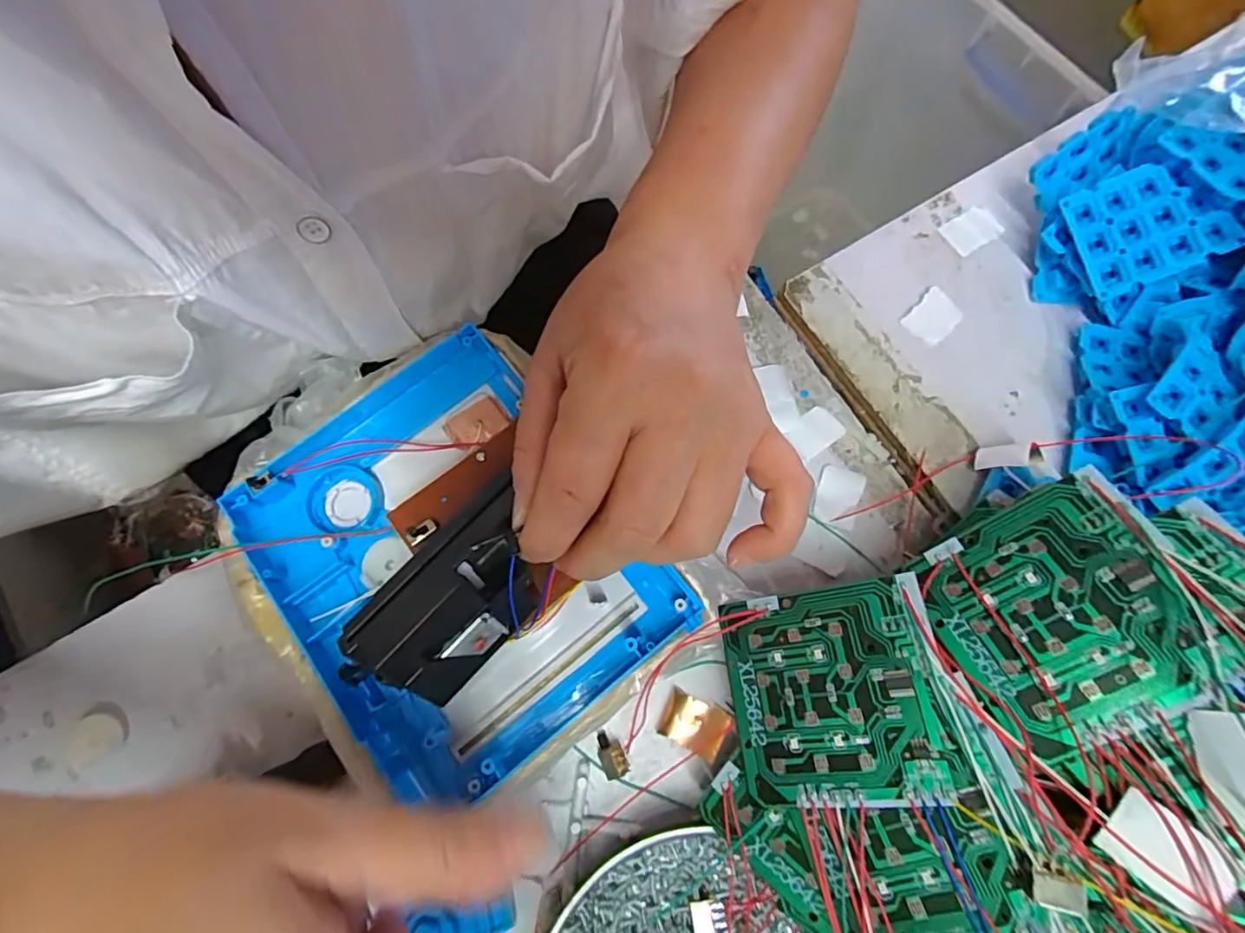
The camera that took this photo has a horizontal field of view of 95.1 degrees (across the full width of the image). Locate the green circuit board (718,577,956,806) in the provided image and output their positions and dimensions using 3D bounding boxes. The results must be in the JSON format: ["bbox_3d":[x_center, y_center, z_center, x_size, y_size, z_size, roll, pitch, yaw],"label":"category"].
[{"bbox_3d":[0.072,0.081,0.206,0.067,0.004,0.070,-17,67,26],"label":"green circuit board"}]

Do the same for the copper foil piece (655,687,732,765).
[{"bbox_3d":[0.031,0.113,0.249,0.028,0.004,0.020,26,77,9],"label":"copper foil piece"}]

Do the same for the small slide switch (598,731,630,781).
[{"bbox_3d":[-0.005,0.125,0.246,0.011,0.005,0.018,-24,75,-5],"label":"small slide switch"}]

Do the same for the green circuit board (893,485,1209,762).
[{"bbox_3d":[0.139,0.048,0.187,0.068,0.011,0.070,-32,59,17],"label":"green circuit board"}]

